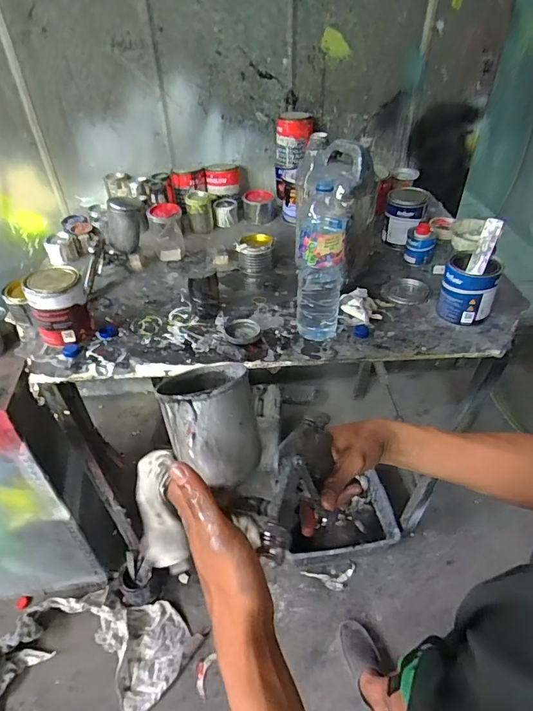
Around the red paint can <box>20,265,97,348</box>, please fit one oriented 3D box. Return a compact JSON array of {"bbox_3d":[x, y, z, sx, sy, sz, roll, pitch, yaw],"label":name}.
[{"bbox_3d":[-0.428,-0.100,0.900,0.106,0.137,0.098,-14,42,-16],"label":"red paint can"}]

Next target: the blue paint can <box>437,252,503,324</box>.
[{"bbox_3d":[0.439,-0.143,0.938,0.111,0.125,0.114,23,45,26],"label":"blue paint can"}]

